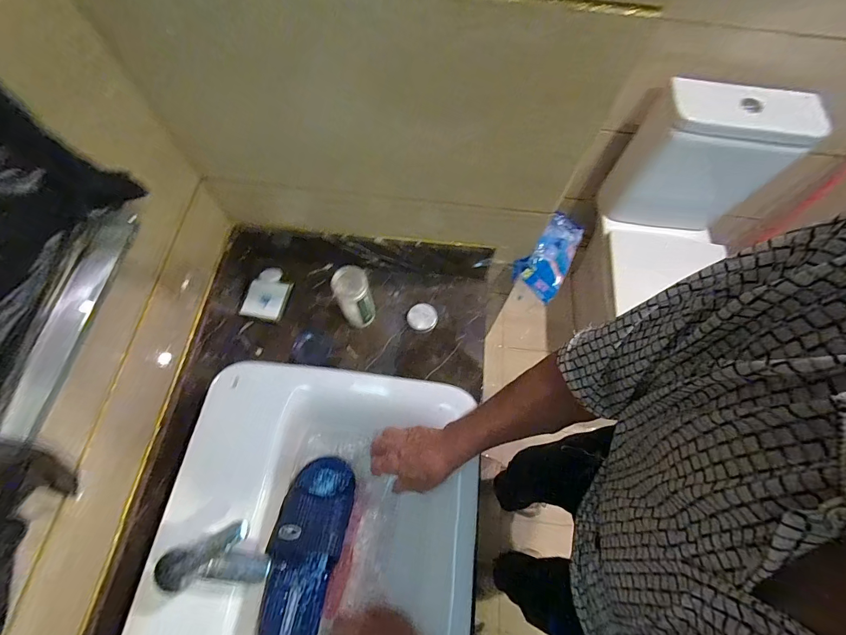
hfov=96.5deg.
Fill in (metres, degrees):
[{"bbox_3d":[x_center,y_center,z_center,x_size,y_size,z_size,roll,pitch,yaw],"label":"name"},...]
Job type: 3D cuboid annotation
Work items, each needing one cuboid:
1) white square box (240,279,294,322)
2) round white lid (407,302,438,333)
[{"bbox_3d":[-0.327,-0.040,0.787,0.085,0.013,0.090,11,67,2],"label":"white square box"},{"bbox_3d":[0.000,0.001,0.790,0.061,0.019,0.061,1,67,-2],"label":"round white lid"}]

